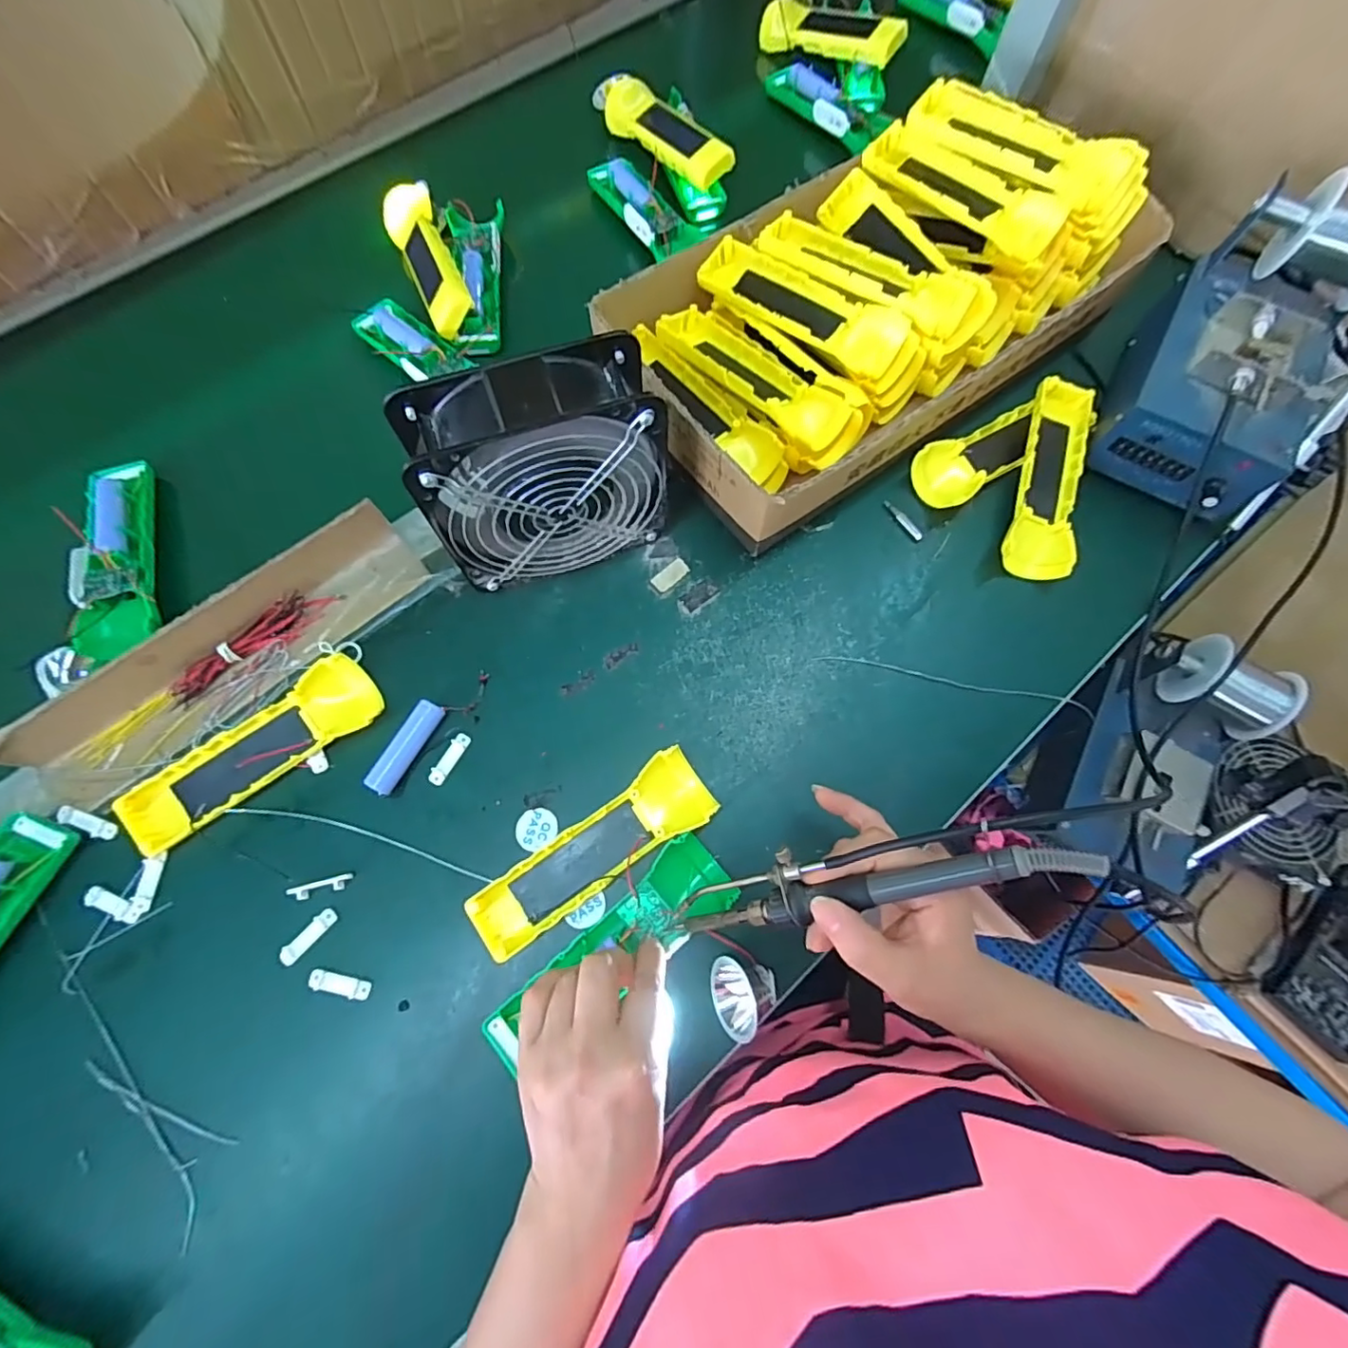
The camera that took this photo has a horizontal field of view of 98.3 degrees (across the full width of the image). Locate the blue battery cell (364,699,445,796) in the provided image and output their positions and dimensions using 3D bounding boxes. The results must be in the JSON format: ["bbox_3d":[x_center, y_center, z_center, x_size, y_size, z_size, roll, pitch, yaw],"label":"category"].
[{"bbox_3d":[-0.180,0.049,0.392,0.017,0.014,0.066,28,75,8],"label":"blue battery cell"}]

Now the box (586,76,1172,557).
[{"bbox_3d":[0.160,-0.294,0.459,0.407,0.096,0.214,-37,77,-10],"label":"box"}]

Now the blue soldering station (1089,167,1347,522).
[{"bbox_3d":[0.434,-0.236,0.418,0.149,0.109,0.222,38,77,10],"label":"blue soldering station"}]

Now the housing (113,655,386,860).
[{"bbox_3d":[-0.275,0.051,0.383,0.161,0.021,0.049,-33,76,-9],"label":"housing"}]

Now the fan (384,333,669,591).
[{"bbox_3d":[-0.082,-0.127,0.380,0.146,0.144,0.064,-20,74,-6],"label":"fan"}]

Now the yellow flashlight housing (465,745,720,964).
[{"bbox_3d":[-0.049,0.114,0.375,0.163,0.025,0.047,-35,77,-10],"label":"yellow flashlight housing"}]

